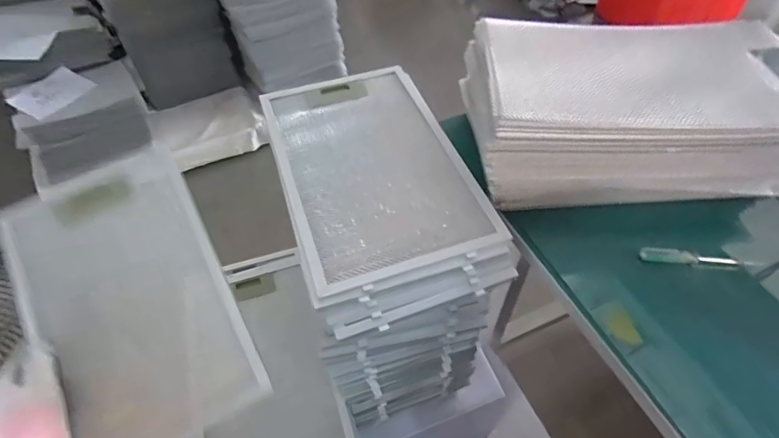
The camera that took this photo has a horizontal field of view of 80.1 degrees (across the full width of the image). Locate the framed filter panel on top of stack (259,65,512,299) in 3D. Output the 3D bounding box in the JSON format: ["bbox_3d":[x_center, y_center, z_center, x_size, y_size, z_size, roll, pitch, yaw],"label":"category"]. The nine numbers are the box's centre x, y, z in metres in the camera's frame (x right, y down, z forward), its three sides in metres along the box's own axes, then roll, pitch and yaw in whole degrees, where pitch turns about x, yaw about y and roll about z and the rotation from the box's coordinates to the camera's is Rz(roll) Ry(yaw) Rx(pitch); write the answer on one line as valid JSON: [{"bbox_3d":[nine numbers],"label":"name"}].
[{"bbox_3d":[-0.025,-0.075,0.557,0.206,0.013,0.337,-16,52,-11],"label":"framed filter panel on top of stack"}]

